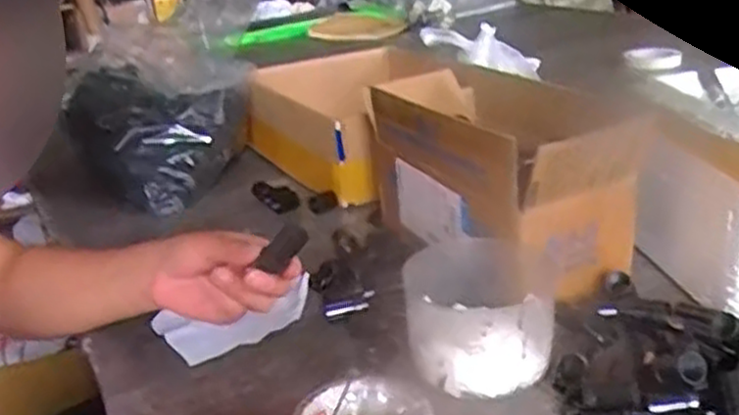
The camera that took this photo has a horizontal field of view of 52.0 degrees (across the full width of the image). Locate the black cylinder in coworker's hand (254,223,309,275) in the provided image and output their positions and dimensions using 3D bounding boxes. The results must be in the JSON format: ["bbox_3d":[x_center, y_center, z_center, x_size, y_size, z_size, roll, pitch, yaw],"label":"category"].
[{"bbox_3d":[-0.064,0.029,0.563,0.039,0.015,0.020,-48,27,4],"label":"black cylinder in coworker's hand"}]

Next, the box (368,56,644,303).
[{"bbox_3d":[0.107,-0.028,0.722,0.131,0.154,0.292,-14,24,-21],"label":"box"}]

